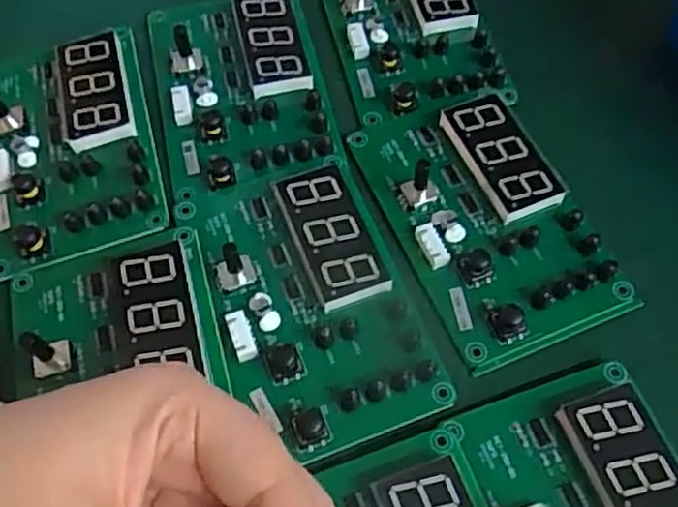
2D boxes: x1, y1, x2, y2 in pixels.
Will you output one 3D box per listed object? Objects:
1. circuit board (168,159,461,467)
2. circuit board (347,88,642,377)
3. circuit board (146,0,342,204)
[{"bbox_3d":[-0.013,0.015,0.276,0.071,0.012,0.120,-17,61,-13],"label":"circuit board"},{"bbox_3d":[0.062,-0.017,0.301,0.074,0.015,0.120,-19,62,-14],"label":"circuit board"},{"bbox_3d":[-0.048,-0.081,0.332,0.072,0.013,0.117,-11,60,-9],"label":"circuit board"}]

